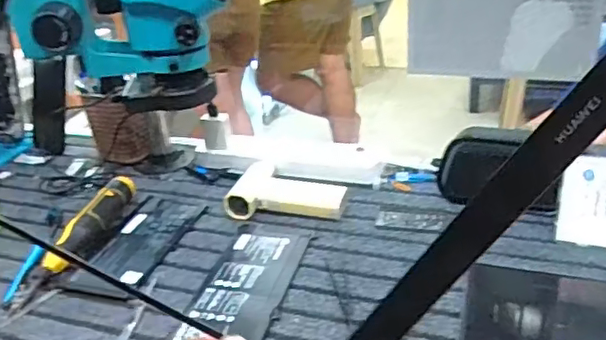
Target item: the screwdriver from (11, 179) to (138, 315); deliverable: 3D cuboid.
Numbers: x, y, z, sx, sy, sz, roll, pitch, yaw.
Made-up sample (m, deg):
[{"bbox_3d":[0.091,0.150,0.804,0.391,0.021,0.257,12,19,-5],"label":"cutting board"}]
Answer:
[{"bbox_3d":[-0.258,0.074,0.678,0.032,0.040,0.209,5,29,19],"label":"screwdriver"}]

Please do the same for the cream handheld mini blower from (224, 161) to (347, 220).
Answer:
[{"bbox_3d":[-0.017,0.025,0.749,0.142,0.028,0.097,-1,27,8],"label":"cream handheld mini blower"}]

